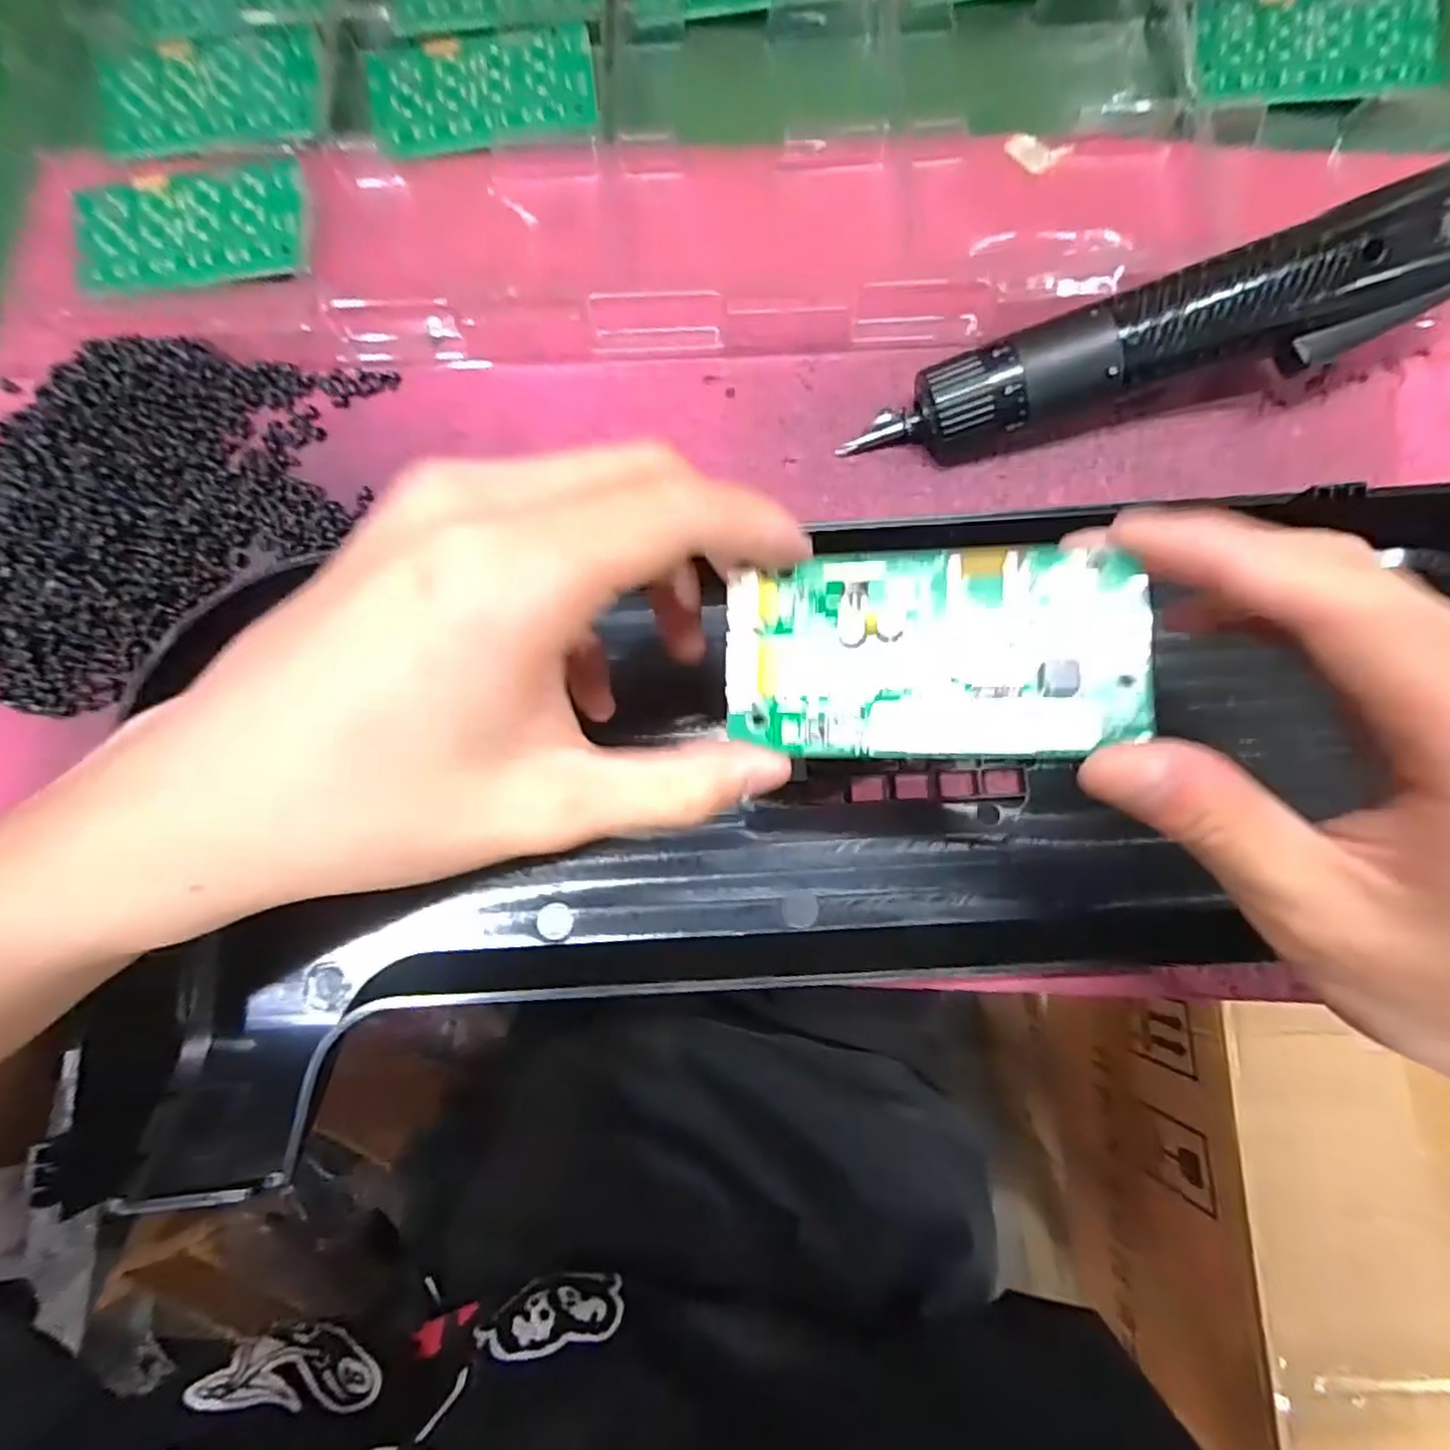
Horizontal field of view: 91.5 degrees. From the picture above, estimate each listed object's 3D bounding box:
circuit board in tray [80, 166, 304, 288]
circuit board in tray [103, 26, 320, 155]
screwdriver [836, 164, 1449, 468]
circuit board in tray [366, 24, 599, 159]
[{"bbox_3d":[-0.211,-0.198,0.281,0.090,0.004,0.049,-3,80,-1],"label":"circuit board in tray"},{"bbox_3d":[-0.214,-0.264,0.295,0.091,0.007,0.050,-3,80,0],"label":"circuit board in tray"},{"bbox_3d":[0.155,-0.132,0.241,0.214,0.028,0.036,-16,80,12],"label":"screwdriver"},{"bbox_3d":[-0.100,-0.263,0.294,0.091,0.004,0.049,-8,80,-1],"label":"circuit board in tray"}]

